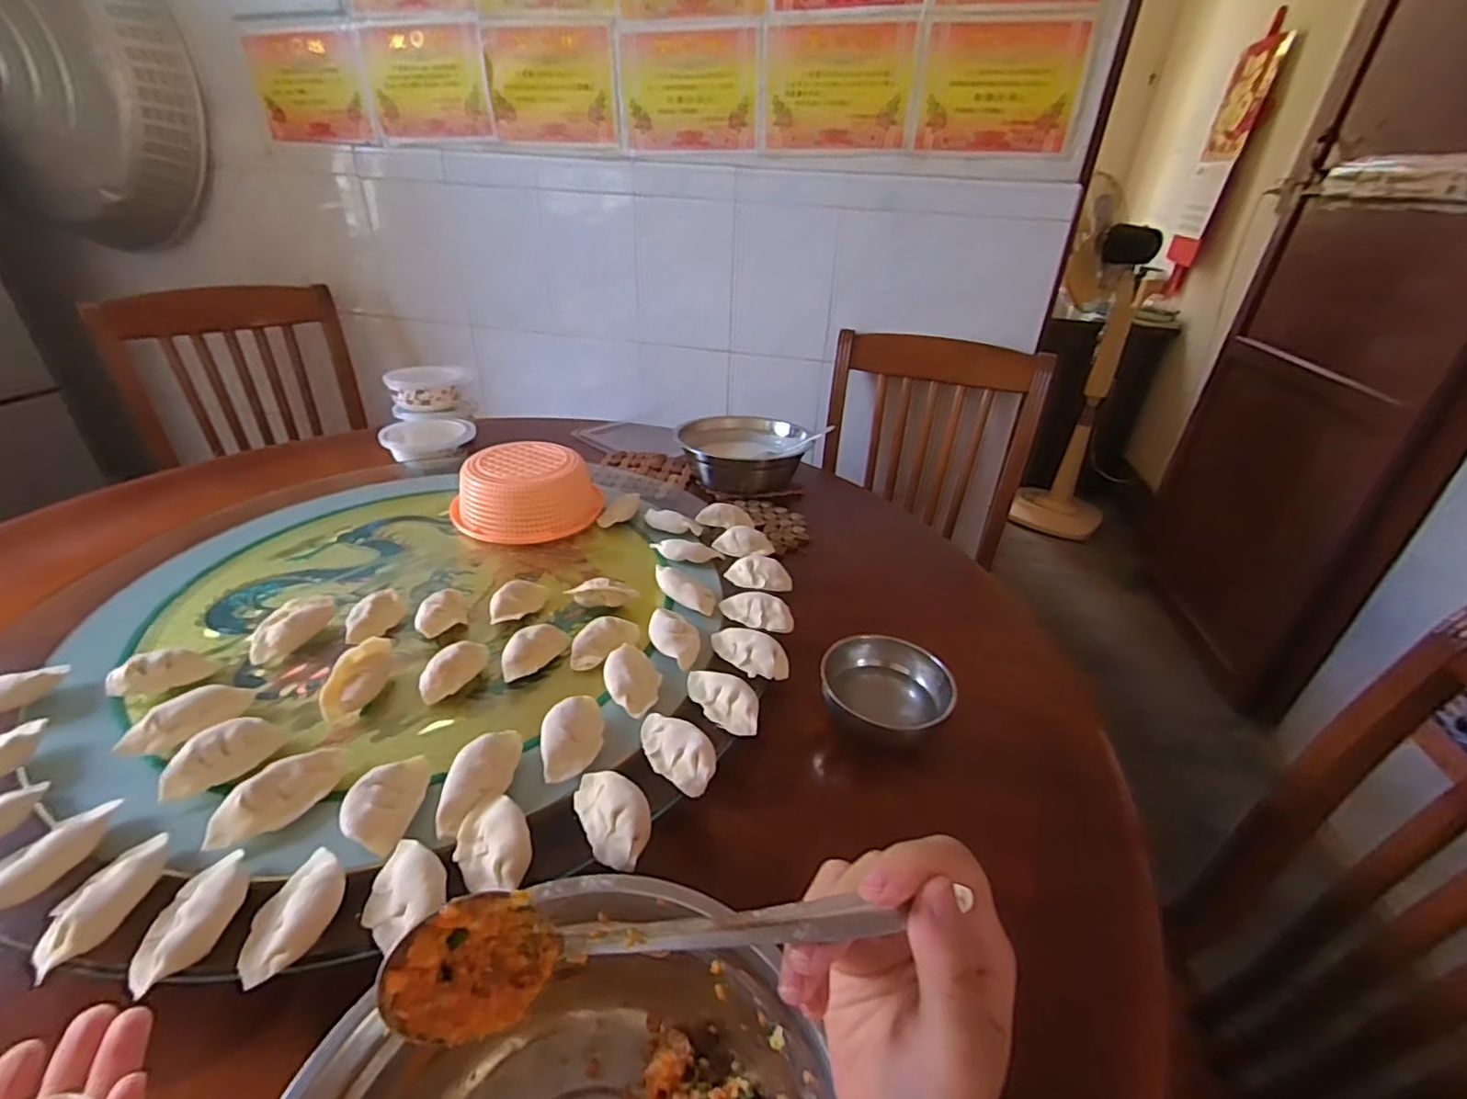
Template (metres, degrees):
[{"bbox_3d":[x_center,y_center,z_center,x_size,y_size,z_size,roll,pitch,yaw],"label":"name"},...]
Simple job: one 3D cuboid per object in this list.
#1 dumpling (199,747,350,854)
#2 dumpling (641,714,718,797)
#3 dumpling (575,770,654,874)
[{"bbox_3d":[-0.288,0.155,0.396,0.032,0.022,0.080,23,36,29],"label":"dumpling"},{"bbox_3d":[-0.042,0.143,0.447,0.035,0.021,0.069,-24,40,-37],"label":"dumpling"},{"bbox_3d":[-0.077,0.169,0.399,0.038,0.022,0.067,-16,36,-29],"label":"dumpling"}]

